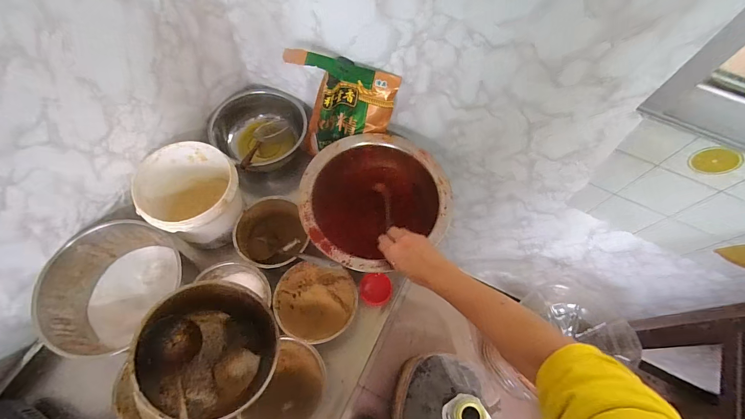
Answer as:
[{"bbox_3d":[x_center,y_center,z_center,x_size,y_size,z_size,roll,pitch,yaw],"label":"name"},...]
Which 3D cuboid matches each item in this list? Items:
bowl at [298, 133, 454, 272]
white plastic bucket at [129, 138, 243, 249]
[{"bbox_3d":[-0.002,0.002,0.751,0.290,0.180,0.272,1,65,-3],"label":"bowl"},{"bbox_3d":[-0.365,-0.026,0.721,0.174,0.138,0.187,1,65,-3],"label":"white plastic bucket"}]

